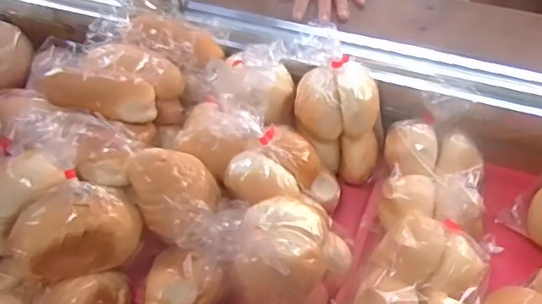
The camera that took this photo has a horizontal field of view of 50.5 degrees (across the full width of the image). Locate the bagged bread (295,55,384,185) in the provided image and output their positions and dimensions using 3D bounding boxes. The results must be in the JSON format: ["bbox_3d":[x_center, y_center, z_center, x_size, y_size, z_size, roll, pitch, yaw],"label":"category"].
[{"bbox_3d":[0.082,-0.039,0.687,0.106,0.125,0.076,14,55,15],"label":"bagged bread"}]

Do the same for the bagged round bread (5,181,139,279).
[{"bbox_3d":[-0.197,0.079,0.581,0.123,0.090,0.067,-26,55,-14],"label":"bagged round bread"}]

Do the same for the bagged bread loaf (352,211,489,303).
[{"bbox_3d":[0.153,0.130,0.579,0.115,0.060,0.142,20,57,19],"label":"bagged bread loaf"}]

